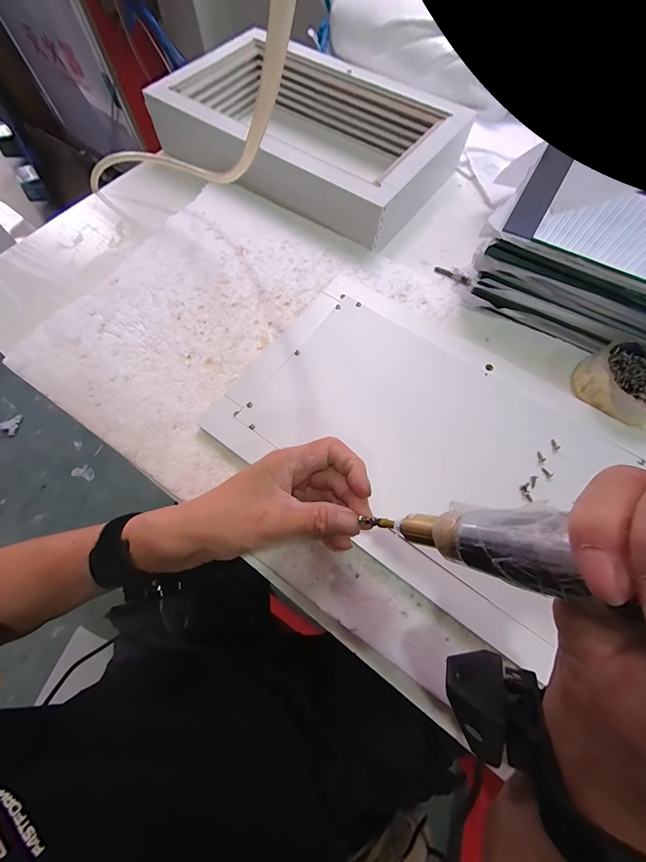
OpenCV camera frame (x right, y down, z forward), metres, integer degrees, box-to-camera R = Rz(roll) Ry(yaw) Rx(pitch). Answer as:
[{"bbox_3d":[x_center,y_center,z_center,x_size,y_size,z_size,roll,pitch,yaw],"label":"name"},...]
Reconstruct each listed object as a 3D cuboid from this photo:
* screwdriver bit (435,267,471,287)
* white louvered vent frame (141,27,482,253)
[{"bbox_3d":[0.178,-0.213,0.428,0.052,0.008,0.007,26,70,12],"label":"screwdriver bit"},{"bbox_3d":[-0.023,-0.466,0.478,0.427,0.071,0.274,36,73,15],"label":"white louvered vent frame"}]

